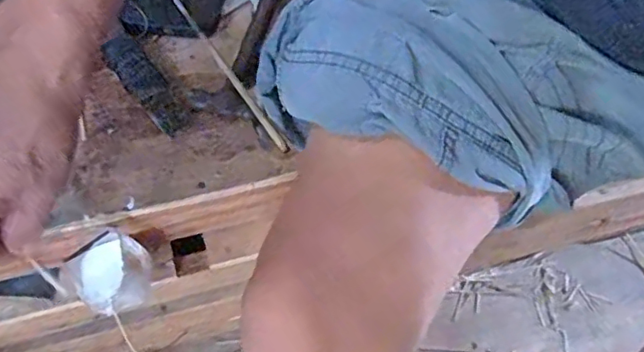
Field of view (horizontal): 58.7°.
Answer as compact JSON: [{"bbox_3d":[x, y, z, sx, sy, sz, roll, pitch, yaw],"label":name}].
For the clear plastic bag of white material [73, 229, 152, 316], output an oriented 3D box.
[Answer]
[{"bbox_3d":[-0.150,0.071,0.412,0.052,0.031,0.050,-29,68,-17],"label":"clear plastic bag of white material"}]

